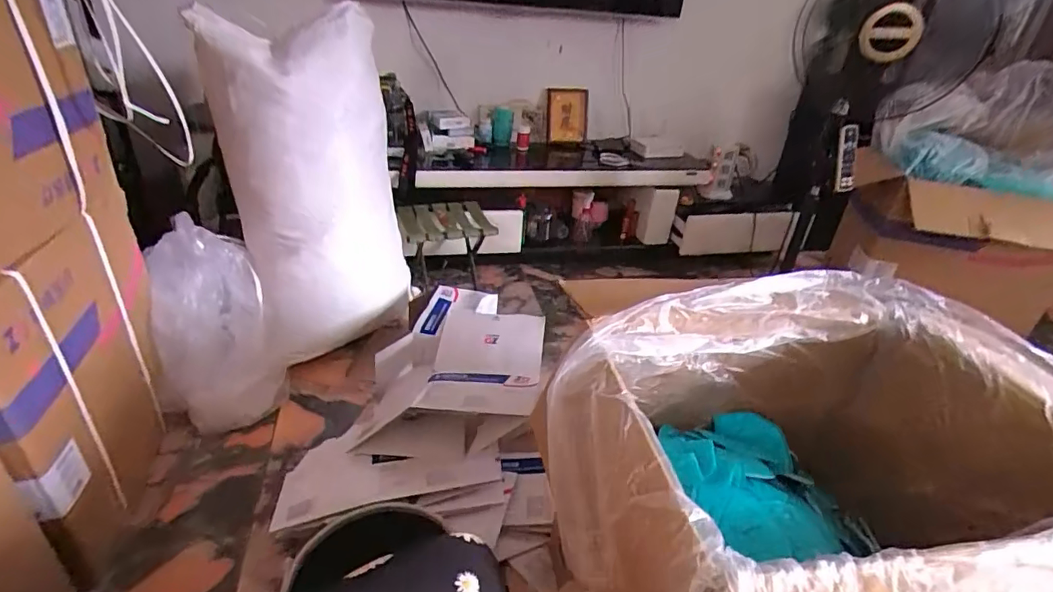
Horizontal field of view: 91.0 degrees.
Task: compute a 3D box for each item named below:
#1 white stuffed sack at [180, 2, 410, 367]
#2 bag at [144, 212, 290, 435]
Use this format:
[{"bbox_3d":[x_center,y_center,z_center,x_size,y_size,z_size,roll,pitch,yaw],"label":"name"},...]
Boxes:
[{"bbox_3d":[-0.553,-0.276,1.358,0.251,0.765,0.399,27,37,33],"label":"white stuffed sack"},{"bbox_3d":[-0.755,0.072,1.249,0.249,0.494,0.162,-14,-1,-29],"label":"bag"}]

